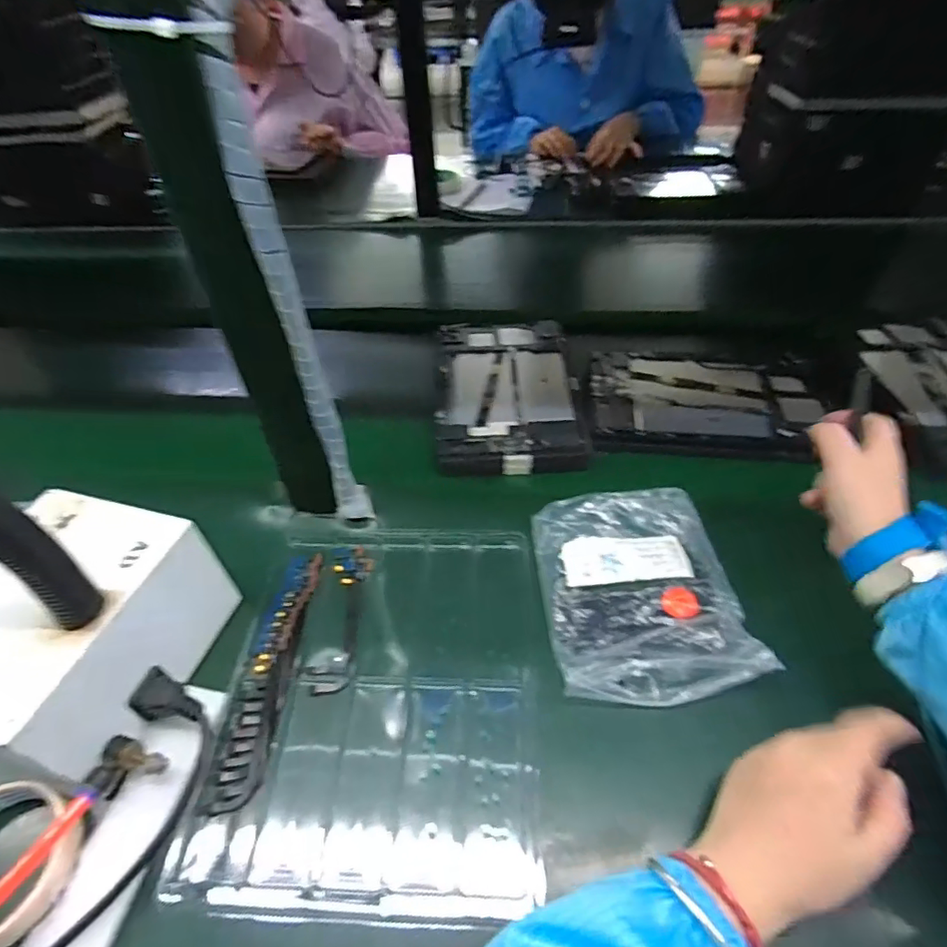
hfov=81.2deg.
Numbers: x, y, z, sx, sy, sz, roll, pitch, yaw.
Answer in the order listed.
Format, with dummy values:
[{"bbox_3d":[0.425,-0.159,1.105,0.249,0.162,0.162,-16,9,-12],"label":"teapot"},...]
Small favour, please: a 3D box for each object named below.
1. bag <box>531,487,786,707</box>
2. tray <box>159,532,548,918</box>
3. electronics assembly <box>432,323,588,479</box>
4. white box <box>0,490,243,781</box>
[{"bbox_3d":[0.130,0.087,0.437,0.145,0.032,0.173,-6,44,-2],"label":"bag"},{"bbox_3d":[-0.065,0.154,0.410,0.216,0.022,0.267,-2,45,5],"label":"tray"},{"bbox_3d":[0.039,-0.101,0.628,0.151,0.023,0.257,-1,44,3],"label":"electronics assembly"},{"bbox_3d":[-0.274,0.110,0.384,0.121,0.114,0.159,12,46,16],"label":"white box"}]

